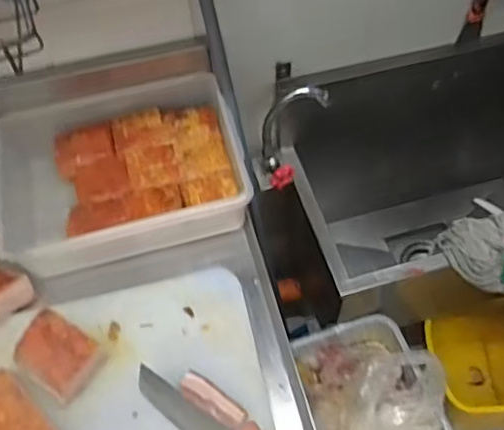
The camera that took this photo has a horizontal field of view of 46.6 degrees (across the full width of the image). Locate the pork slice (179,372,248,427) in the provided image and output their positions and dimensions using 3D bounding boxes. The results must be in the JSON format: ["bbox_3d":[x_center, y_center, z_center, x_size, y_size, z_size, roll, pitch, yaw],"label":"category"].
[{"bbox_3d":[-0.051,0.230,0.730,0.097,0.012,0.032,32,65,19],"label":"pork slice"}]

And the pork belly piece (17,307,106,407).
[{"bbox_3d":[-0.250,0.179,0.747,0.099,0.042,0.079,28,63,17],"label":"pork belly piece"}]

